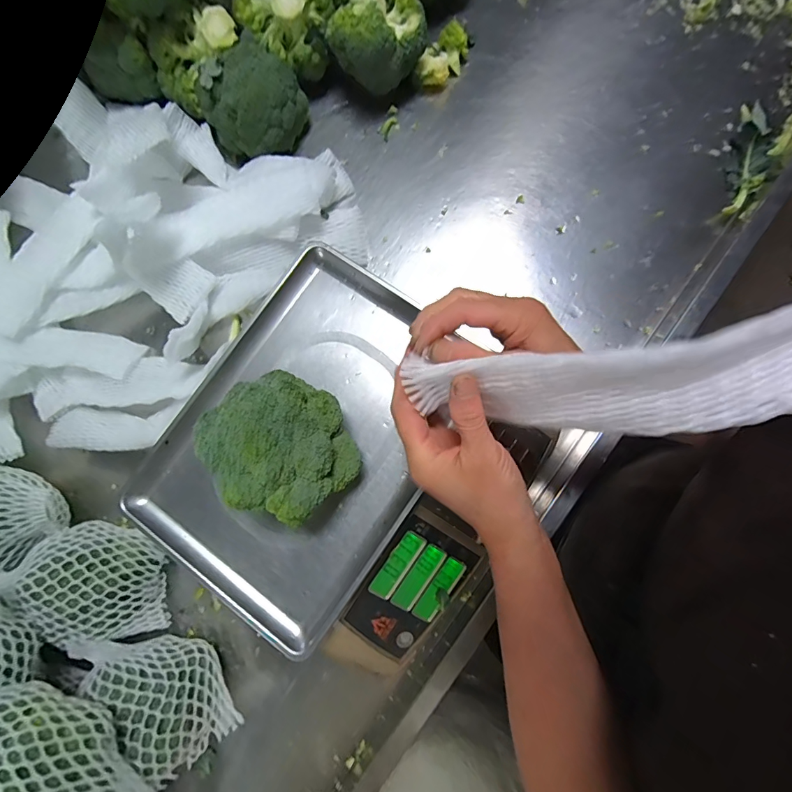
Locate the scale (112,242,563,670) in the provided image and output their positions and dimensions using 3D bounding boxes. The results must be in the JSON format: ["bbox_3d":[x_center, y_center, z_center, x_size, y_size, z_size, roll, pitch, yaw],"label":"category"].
[{"bbox_3d":[-0.050,0.072,0.437,0.336,0.102,0.330,36,86,8],"label":"scale"}]

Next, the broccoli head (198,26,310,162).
[{"bbox_3d":[-0.188,-0.382,0.543,0.104,0.096,0.120,35,84,10],"label":"broccoli head"}]

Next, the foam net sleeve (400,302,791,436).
[{"bbox_3d":[0.120,-0.011,0.242,0.229,0.050,0.062,-5,78,25],"label":"foam net sleeve"}]

